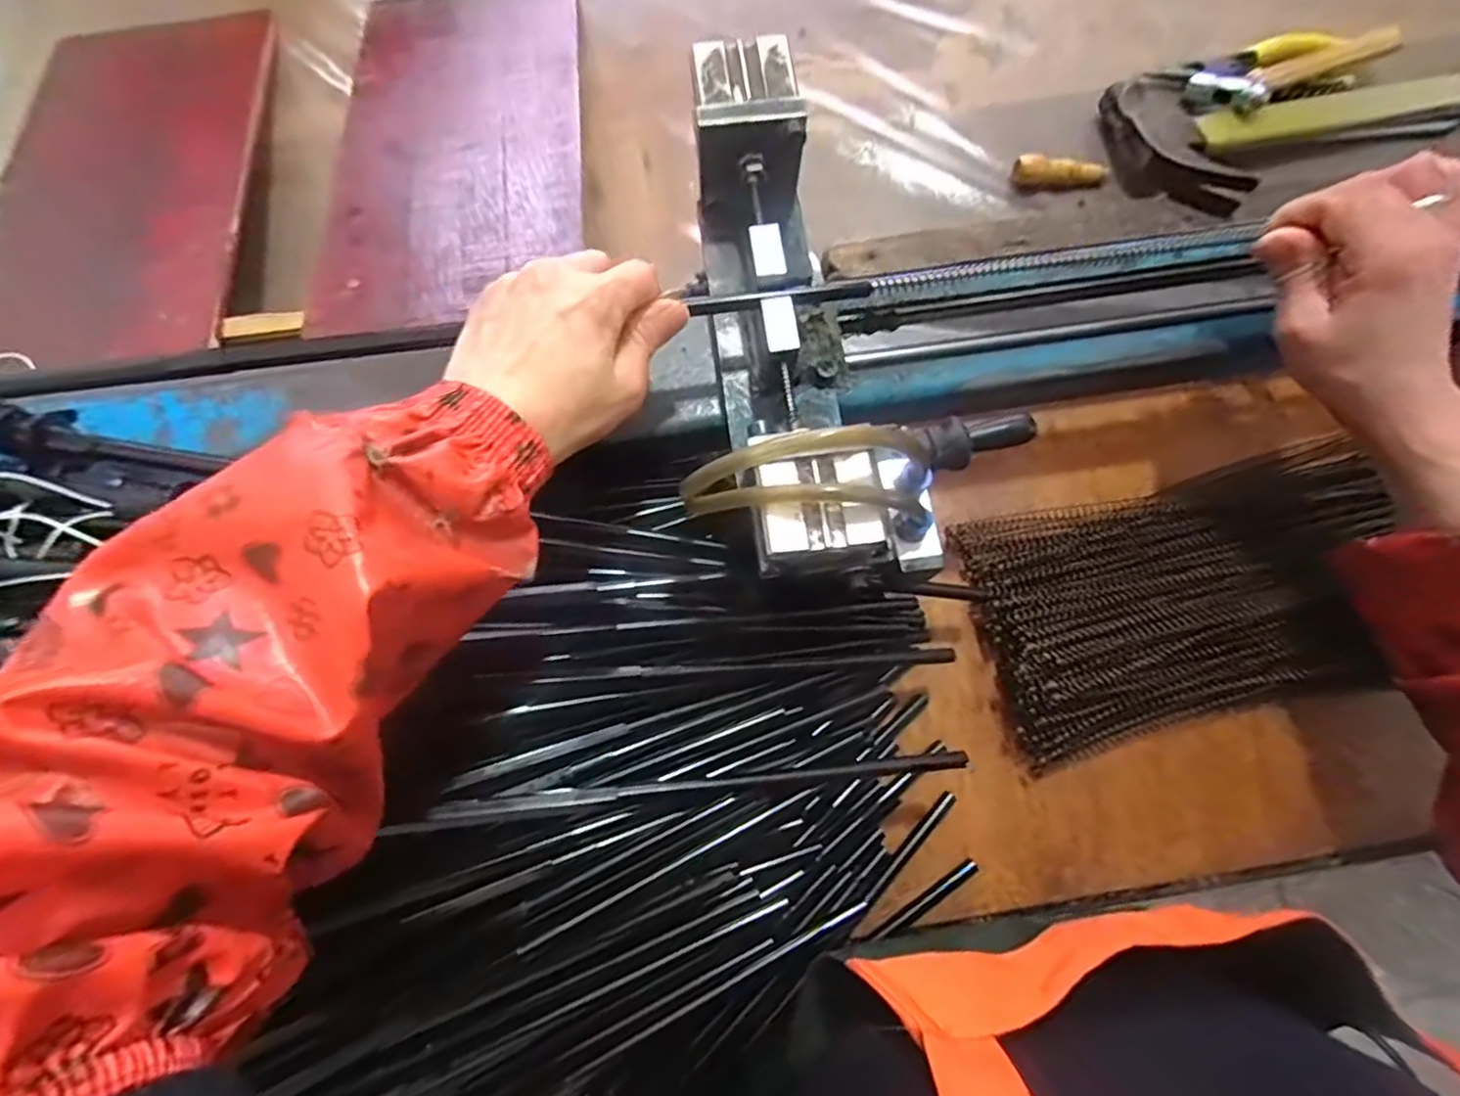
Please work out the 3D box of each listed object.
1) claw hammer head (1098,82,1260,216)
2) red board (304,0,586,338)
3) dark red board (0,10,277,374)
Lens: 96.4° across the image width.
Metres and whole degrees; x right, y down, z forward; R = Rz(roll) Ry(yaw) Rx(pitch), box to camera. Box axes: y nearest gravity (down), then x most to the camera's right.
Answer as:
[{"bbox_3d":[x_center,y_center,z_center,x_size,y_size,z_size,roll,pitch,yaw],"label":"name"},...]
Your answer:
[{"bbox_3d":[0.323,-0.288,0.491,0.019,0.060,0.135,-32,64,-7],"label":"claw hammer head"},{"bbox_3d":[-0.194,-0.301,0.469,0.177,0.008,0.360,-3,65,-1],"label":"red board"},{"bbox_3d":[-0.426,-0.263,0.460,0.167,0.017,0.359,-9,66,-5],"label":"dark red board"}]

